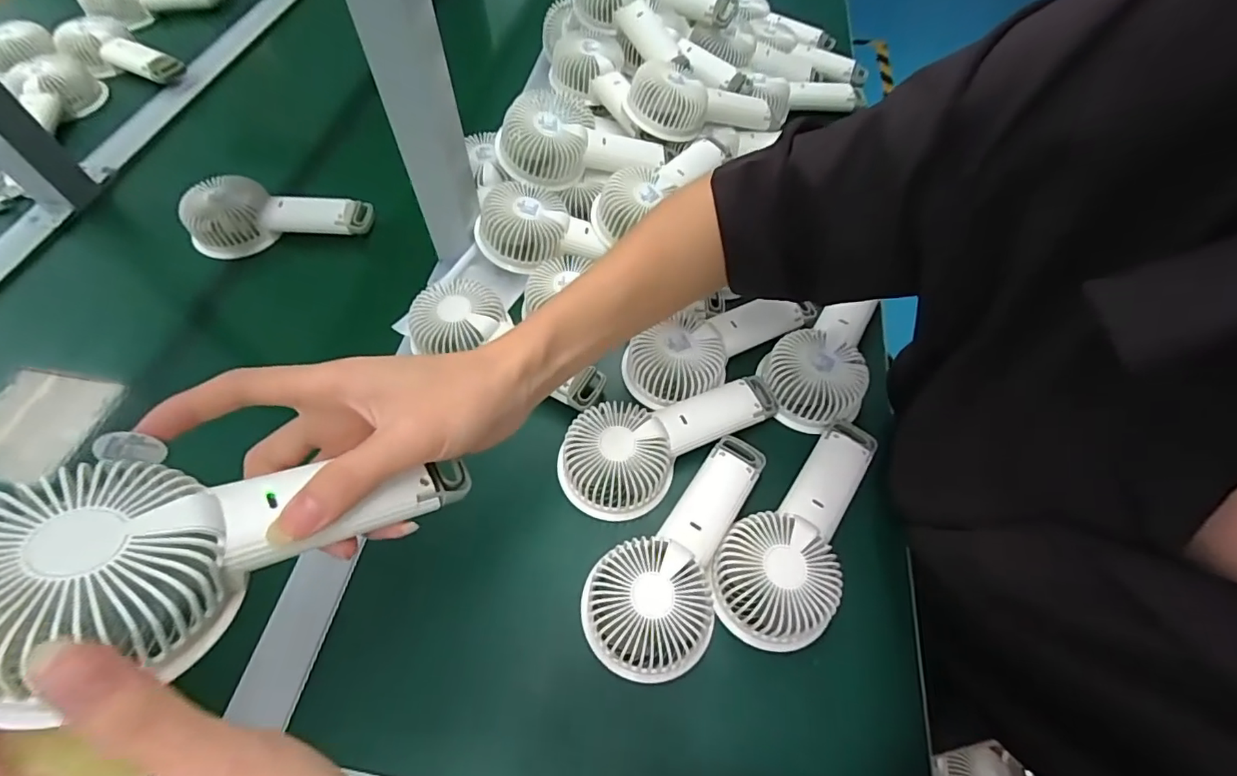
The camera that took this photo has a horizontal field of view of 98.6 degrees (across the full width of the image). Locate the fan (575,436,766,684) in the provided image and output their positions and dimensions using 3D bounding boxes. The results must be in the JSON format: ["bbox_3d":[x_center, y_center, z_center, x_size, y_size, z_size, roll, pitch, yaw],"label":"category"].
[{"bbox_3d":[0.046,0.105,0.370,0.081,0.031,0.184,27,62,14],"label":"fan"}]

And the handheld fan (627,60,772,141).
[{"bbox_3d":[0.093,-0.312,0.584,0.174,0.048,0.079,-5,60,-20],"label":"handheld fan"}]

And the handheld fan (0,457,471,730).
[{"bbox_3d":[-0.154,0.060,0.226,0.174,0.036,0.078,-8,55,-41],"label":"handheld fan"}]

